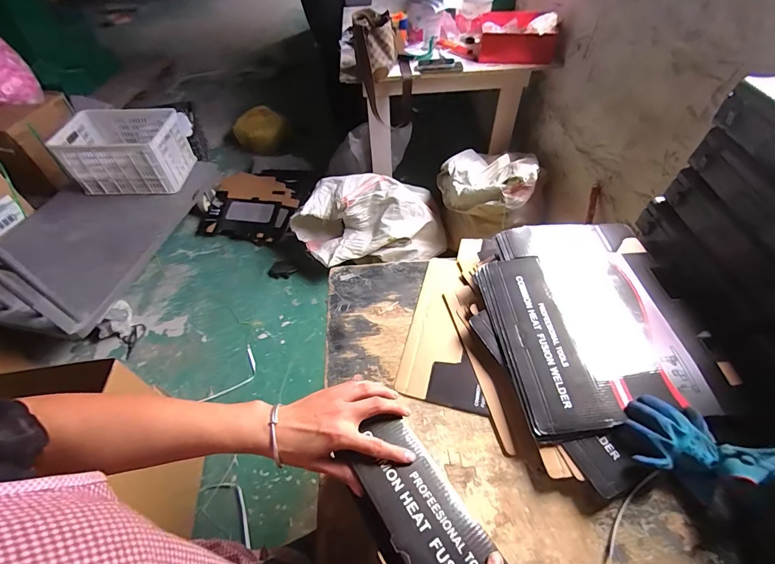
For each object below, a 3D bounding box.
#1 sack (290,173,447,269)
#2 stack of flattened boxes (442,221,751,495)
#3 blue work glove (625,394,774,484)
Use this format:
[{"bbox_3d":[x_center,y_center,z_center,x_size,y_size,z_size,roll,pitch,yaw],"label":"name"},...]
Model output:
[{"bbox_3d":[-0.098,-0.296,1.735,0.703,0.316,0.327,-5,51,-1],"label":"sack"},{"bbox_3d":[0.354,0.076,0.701,0.412,0.067,0.504,-11,51,-6],"label":"stack of flattened boxes"},{"bbox_3d":[0.447,0.225,0.532,0.179,0.054,0.100,13,53,13],"label":"blue work glove"}]

